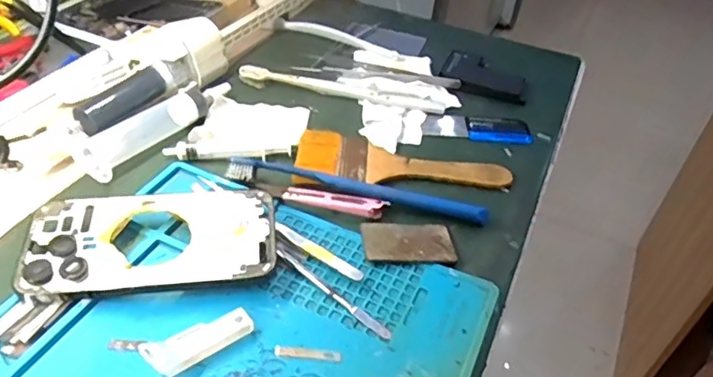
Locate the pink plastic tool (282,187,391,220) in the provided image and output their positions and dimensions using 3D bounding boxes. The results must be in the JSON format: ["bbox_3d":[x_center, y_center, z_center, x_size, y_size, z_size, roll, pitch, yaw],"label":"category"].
[{"bbox_3d":[-0.014,0.008,0.397,0.070,0.008,0.016,12,42,5],"label":"pink plastic tool"}]

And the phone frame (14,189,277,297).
[{"bbox_3d":[-0.123,0.029,0.350,0.143,0.009,0.076,-4,46,-9],"label":"phone frame"}]

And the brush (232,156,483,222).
[{"bbox_3d":[0.000,0.001,0.407,0.184,0.012,0.014,11,42,3],"label":"brush"}]

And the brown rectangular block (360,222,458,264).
[{"bbox_3d":[0.034,0.035,0.378,0.059,0.004,0.035,1,42,-8],"label":"brown rectangular block"}]

